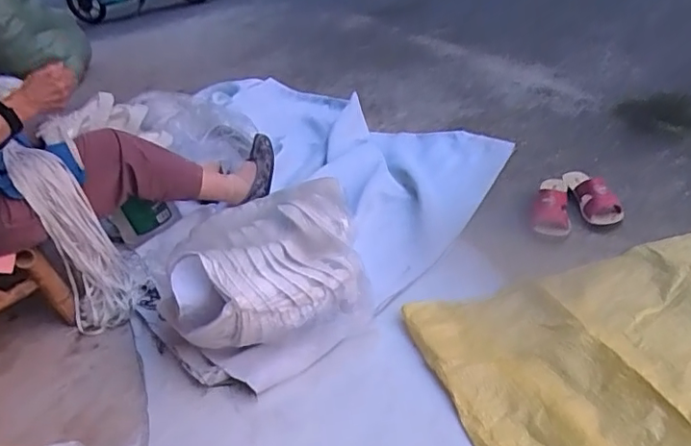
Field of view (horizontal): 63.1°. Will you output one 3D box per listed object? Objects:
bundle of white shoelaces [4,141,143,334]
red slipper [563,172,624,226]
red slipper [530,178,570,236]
[{"bbox_3d":[-0.627,0.030,1.292,0.155,0.449,0.110,-32,18,-32],"label":"bundle of white shoelaces"},{"bbox_3d":[0.583,-0.071,1.344,0.078,0.052,0.193,-11,45,-5],"label":"red slipper"},{"bbox_3d":[0.493,-0.053,1.341,0.088,0.047,0.188,6,49,21],"label":"red slipper"}]

